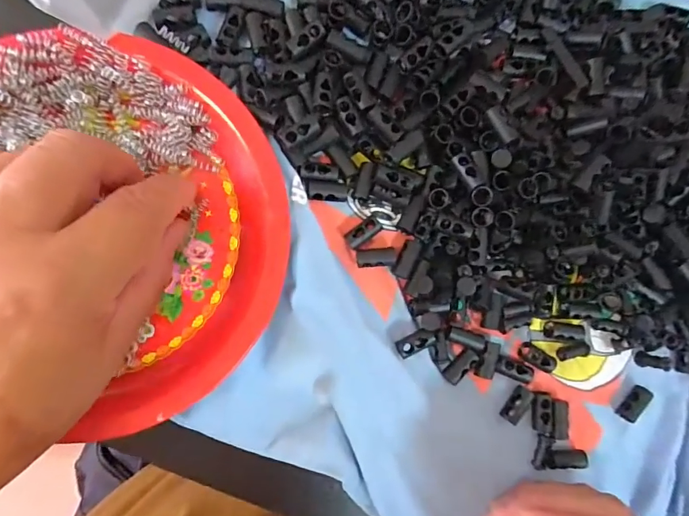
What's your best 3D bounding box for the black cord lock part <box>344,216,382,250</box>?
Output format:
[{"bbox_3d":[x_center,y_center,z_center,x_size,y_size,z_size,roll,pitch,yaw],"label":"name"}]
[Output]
[{"bbox_3d":[0.009,-0.012,0.200,0.018,0.006,0.009,-38,94,-5],"label":"black cord lock part"}]

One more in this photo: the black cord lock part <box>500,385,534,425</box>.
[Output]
[{"bbox_3d":[0.084,0.072,0.205,0.008,0.007,0.018,35,87,-6],"label":"black cord lock part"}]

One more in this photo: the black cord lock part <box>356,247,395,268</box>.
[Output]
[{"bbox_3d":[0.015,0.000,0.199,0.018,0.006,0.008,-4,91,-6],"label":"black cord lock part"}]

